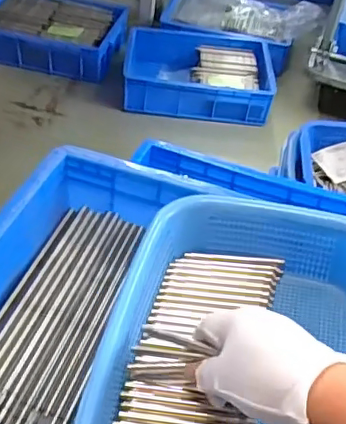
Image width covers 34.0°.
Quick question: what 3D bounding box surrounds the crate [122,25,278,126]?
[{"bbox_3d":[0.069,-0.397,1.624,0.411,0.122,0.339,5,43,-3],"label":"crate"}]

